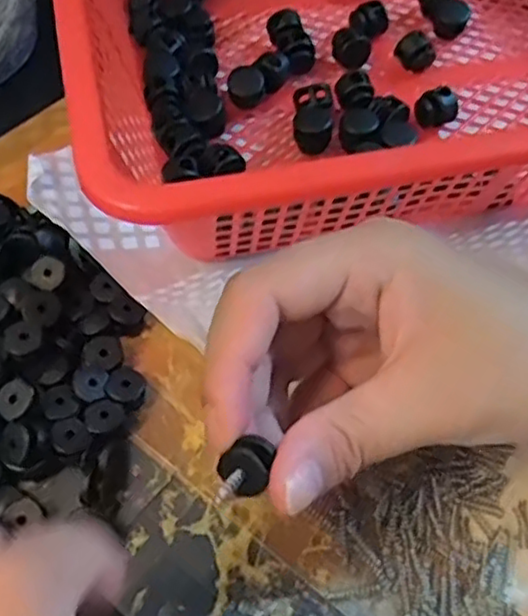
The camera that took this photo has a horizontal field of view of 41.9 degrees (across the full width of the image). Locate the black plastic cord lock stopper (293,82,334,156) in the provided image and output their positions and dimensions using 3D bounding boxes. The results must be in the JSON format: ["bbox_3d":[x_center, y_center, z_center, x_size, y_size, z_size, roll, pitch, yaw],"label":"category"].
[{"bbox_3d":[0.022,-0.082,0.304,0.017,0.019,0.028,4,59,0],"label":"black plastic cord lock stopper"}]

